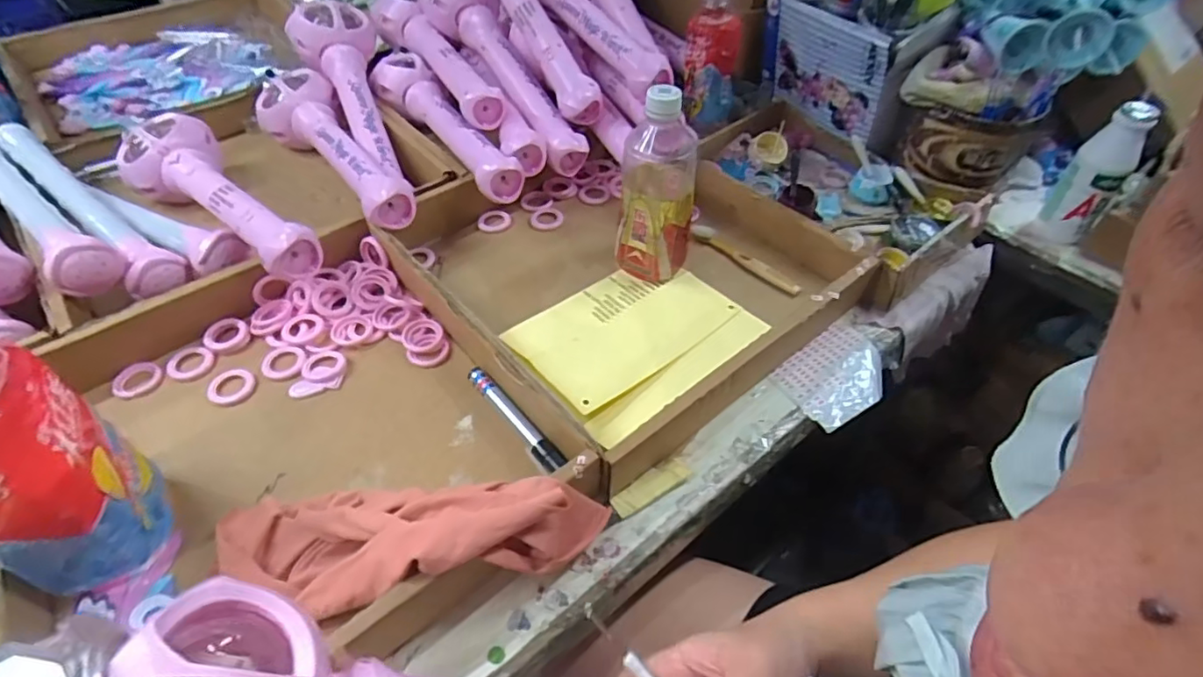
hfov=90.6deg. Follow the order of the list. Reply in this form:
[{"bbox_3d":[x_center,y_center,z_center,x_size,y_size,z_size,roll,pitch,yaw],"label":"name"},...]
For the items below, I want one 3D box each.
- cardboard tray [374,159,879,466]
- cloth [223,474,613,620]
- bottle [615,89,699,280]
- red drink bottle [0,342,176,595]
[{"bbox_3d":[0.026,-0.084,0.609,0.376,0.059,0.369,-31,57,-25],"label":"cardboard tray"},{"bbox_3d":[-0.129,0.133,0.401,0.262,0.075,0.092,-1,50,-2],"label":"cloth"},{"bbox_3d":[0.054,-0.146,0.570,0.069,0.185,0.078,6,50,3],"label":"bottle"},{"bbox_3d":[-0.345,0.069,0.351,0.065,0.208,0.082,-21,53,-18],"label":"red drink bottle"}]

